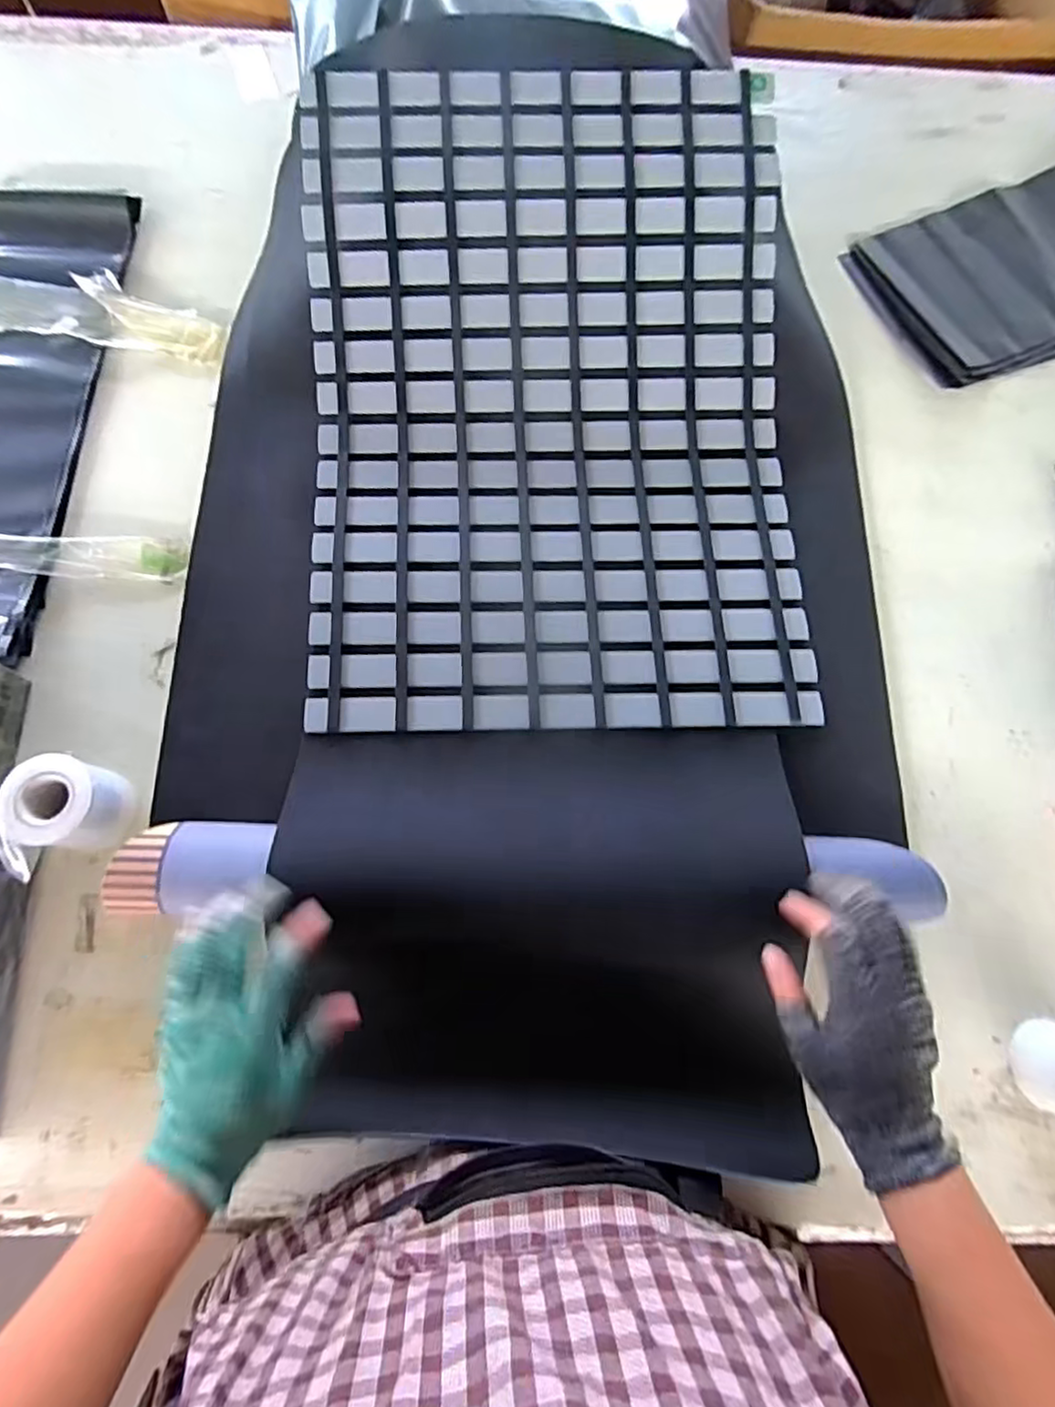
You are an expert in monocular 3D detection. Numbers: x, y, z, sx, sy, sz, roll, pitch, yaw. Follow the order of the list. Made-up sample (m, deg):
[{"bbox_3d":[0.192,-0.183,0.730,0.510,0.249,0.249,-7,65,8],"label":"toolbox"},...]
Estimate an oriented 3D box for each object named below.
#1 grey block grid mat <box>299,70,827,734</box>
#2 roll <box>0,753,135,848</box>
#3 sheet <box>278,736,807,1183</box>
[{"bbox_3d":[0.022,-0.275,0.561,0.442,0.114,0.590,-2,74,-3],"label":"grey block grid mat"},{"bbox_3d":[-0.345,0.075,0.477,0.064,0.057,0.068,1,74,-2],"label":"roll"},{"bbox_3d":[0.012,0.173,0.488,0.378,0.069,0.306,0,74,-2],"label":"sheet"}]

